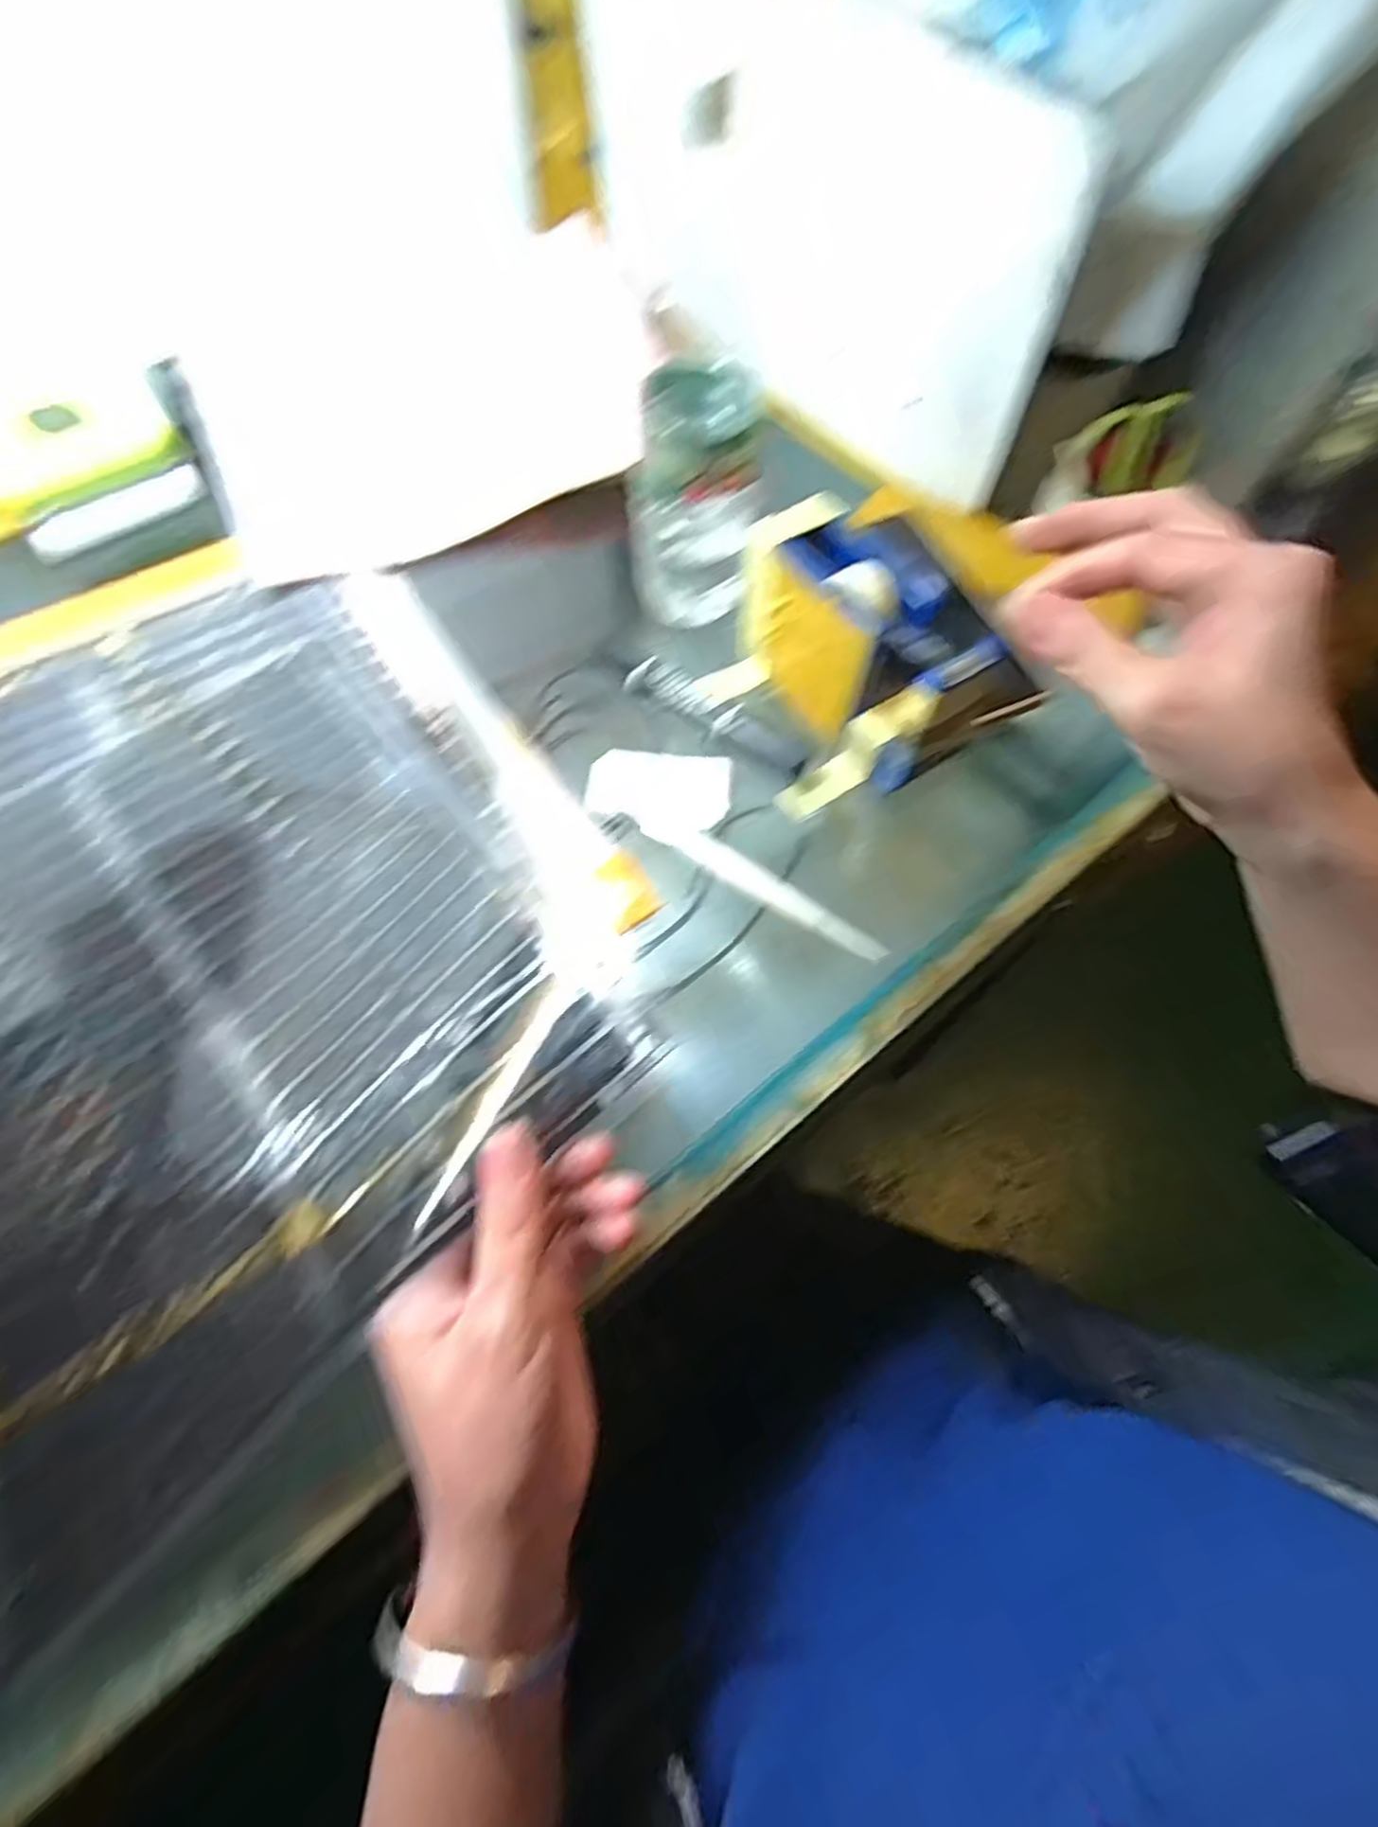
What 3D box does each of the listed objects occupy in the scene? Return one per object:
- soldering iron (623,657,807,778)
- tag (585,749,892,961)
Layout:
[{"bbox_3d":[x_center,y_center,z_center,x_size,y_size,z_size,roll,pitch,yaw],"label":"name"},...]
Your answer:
[{"bbox_3d":[0.015,-0.106,0.402,0.106,0.019,0.023,31,67,14],"label":"soldering iron"},{"bbox_3d":[0.027,-0.041,0.372,0.172,0.007,0.057,30,67,16],"label":"tag"}]

